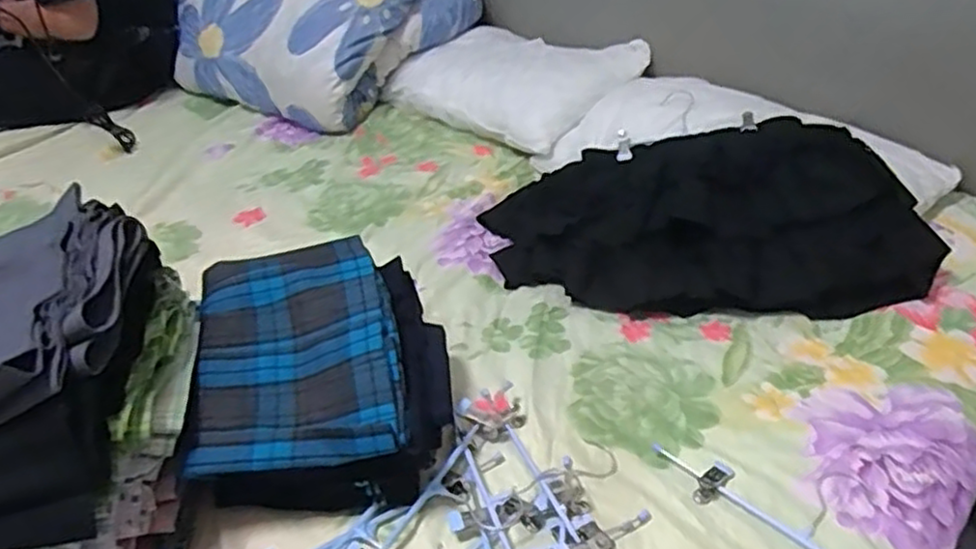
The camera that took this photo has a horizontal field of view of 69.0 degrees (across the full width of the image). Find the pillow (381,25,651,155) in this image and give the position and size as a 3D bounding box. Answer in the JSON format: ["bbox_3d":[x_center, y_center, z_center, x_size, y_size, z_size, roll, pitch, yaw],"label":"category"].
[{"bbox_3d":[0.042,-0.357,1.298,0.419,0.093,0.263,27,47,32],"label":"pillow"}]

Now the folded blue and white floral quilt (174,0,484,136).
[{"bbox_3d":[-0.383,-0.556,1.437,0.582,0.353,0.456,30,48,34],"label":"folded blue and white floral quilt"}]

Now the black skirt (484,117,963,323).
[{"bbox_3d":[0.273,-0.092,0.952,0.562,0.148,0.287,5,39,10],"label":"black skirt"}]

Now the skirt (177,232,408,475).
[{"bbox_3d":[-0.193,0.064,0.718,0.189,0.047,0.295,-9,39,-7],"label":"skirt"}]

